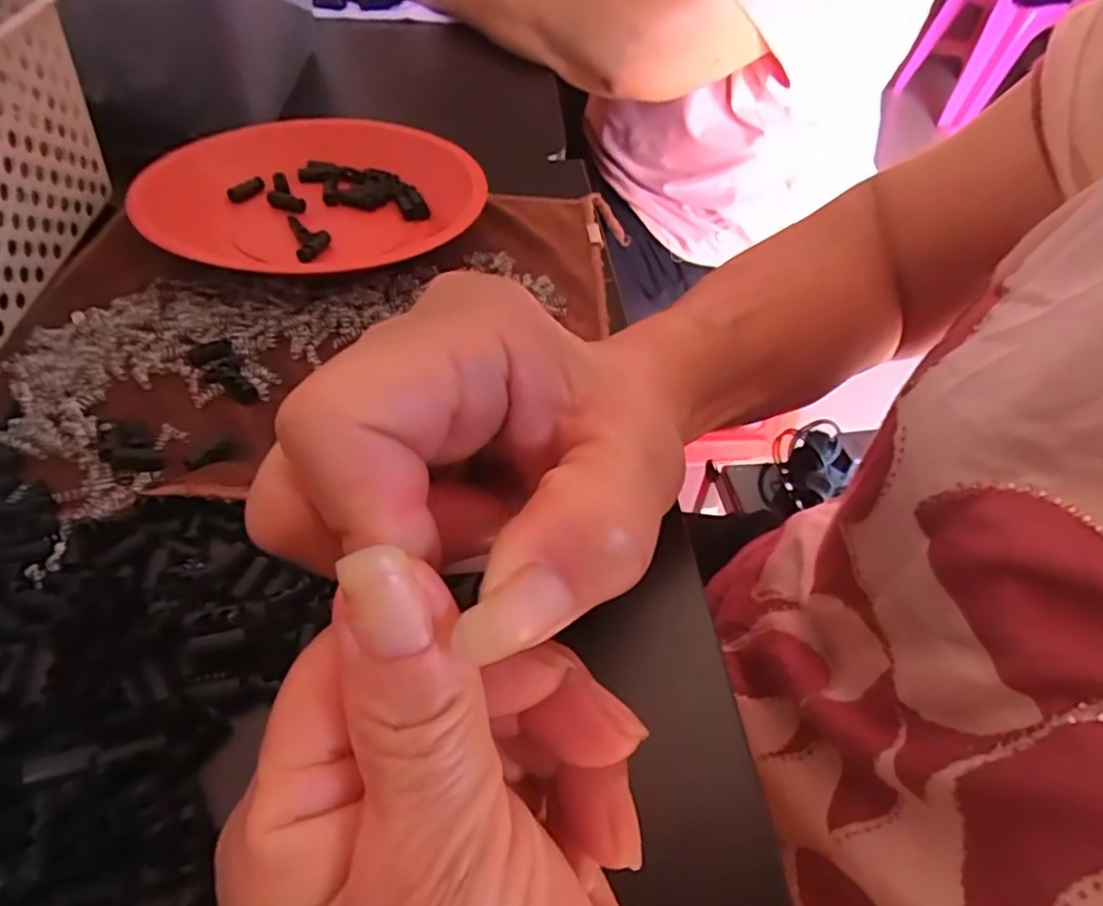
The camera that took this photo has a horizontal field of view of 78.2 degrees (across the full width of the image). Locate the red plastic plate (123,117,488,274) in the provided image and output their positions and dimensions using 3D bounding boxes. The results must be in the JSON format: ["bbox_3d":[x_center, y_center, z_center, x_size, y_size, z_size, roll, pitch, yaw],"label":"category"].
[{"bbox_3d":[-0.156,-0.171,0.434,0.185,0.026,0.185,3,49,-3],"label":"red plastic plate"}]

